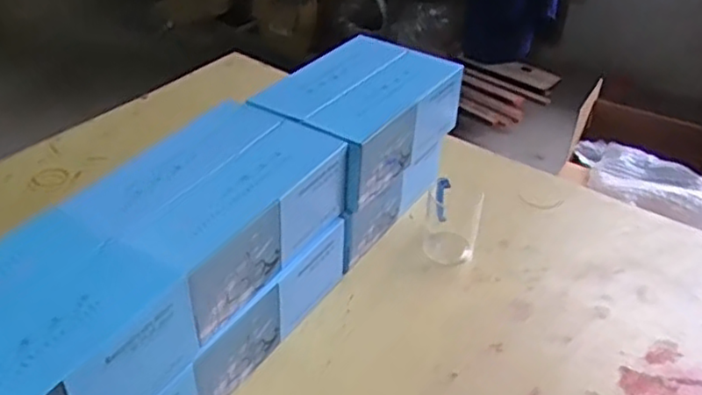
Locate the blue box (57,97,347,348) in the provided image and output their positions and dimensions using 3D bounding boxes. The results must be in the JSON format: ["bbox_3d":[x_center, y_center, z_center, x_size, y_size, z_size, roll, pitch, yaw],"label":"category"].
[{"bbox_3d":[-0.167,0.011,0.817,0.195,0.113,0.284,21,40,25],"label":"blue box"}]

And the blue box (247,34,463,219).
[{"bbox_3d":[0.015,-0.130,1.027,0.198,0.117,0.312,24,41,27],"label":"blue box"}]

